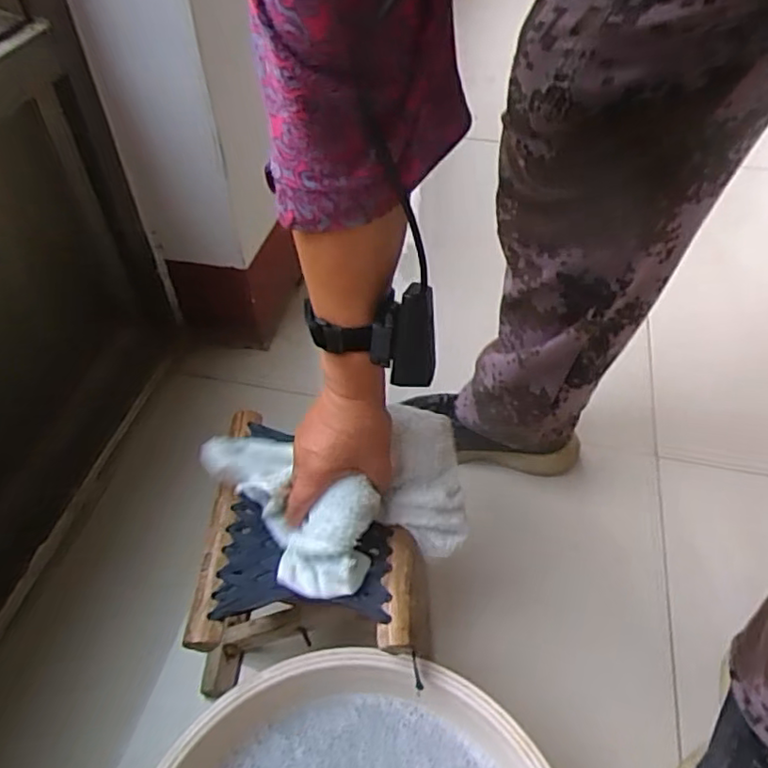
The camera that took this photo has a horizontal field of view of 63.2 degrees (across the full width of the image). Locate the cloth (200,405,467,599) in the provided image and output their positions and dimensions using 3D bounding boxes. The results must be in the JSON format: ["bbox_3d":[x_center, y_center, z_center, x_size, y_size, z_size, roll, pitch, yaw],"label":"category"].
[{"bbox_3d":[-0.046,0.105,0.548,0.230,0.091,0.145,-2,54,2],"label":"cloth"}]

